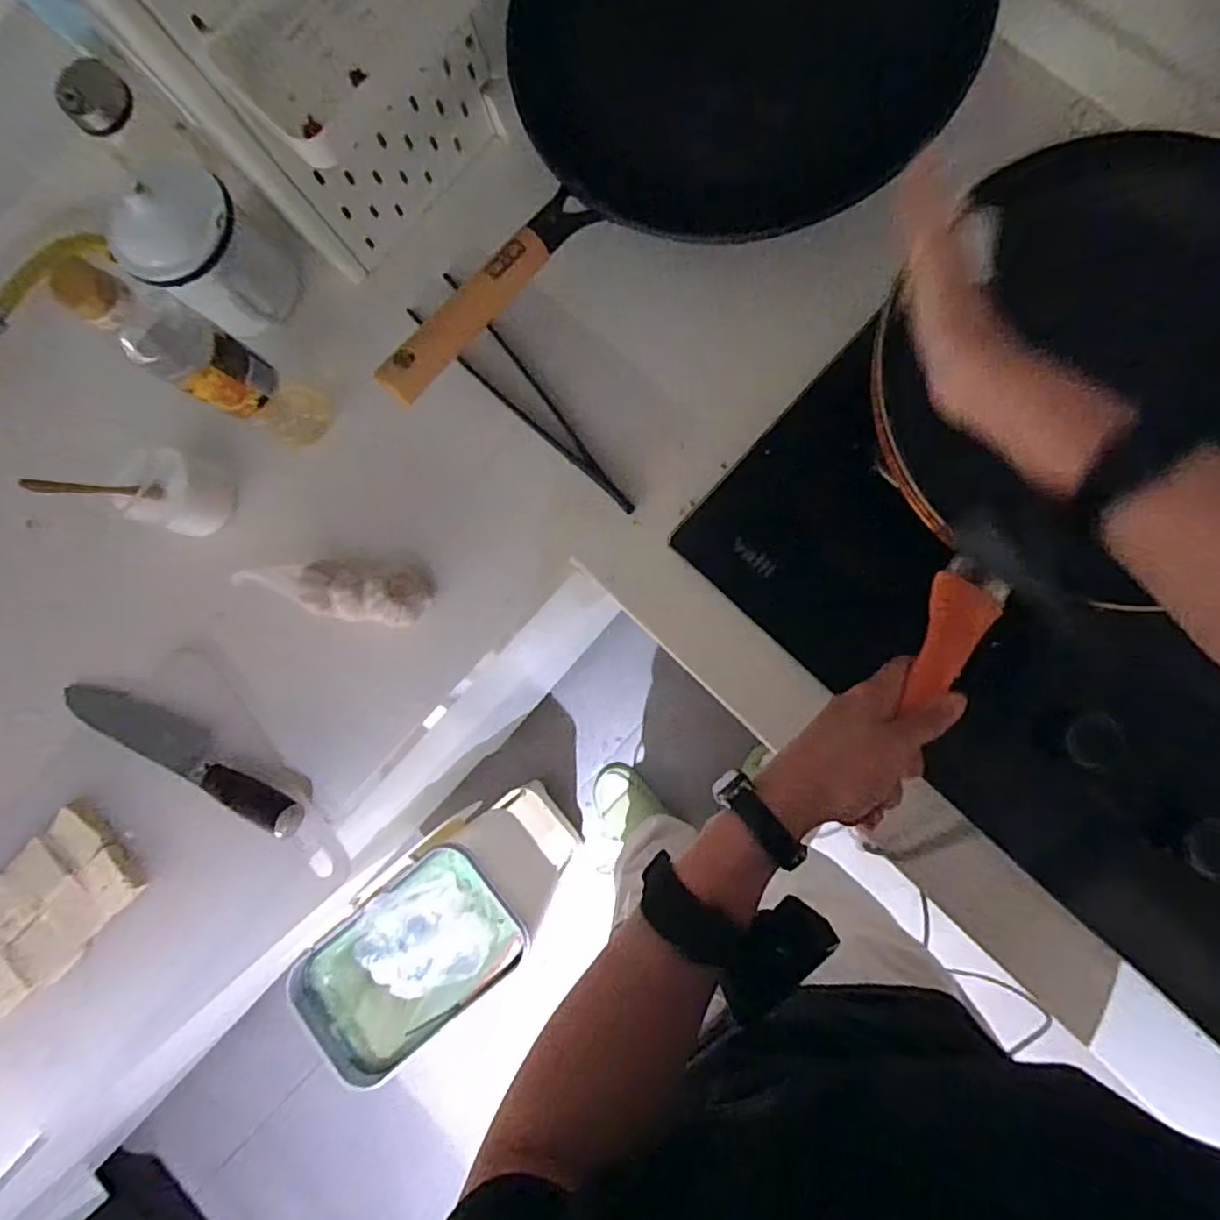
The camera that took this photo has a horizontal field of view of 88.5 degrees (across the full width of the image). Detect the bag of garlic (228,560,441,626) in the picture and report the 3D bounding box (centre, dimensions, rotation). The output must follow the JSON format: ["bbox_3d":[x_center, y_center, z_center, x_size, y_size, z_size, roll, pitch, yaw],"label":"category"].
[{"bbox_3d":[-0.224,-0.016,0.557,0.146,0.037,0.057,4,87,7],"label":"bag of garlic"}]

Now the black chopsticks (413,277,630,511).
[{"bbox_3d":[-0.079,-0.194,0.558,0.049,0.016,0.289,-42,83,2],"label":"black chopsticks"}]

